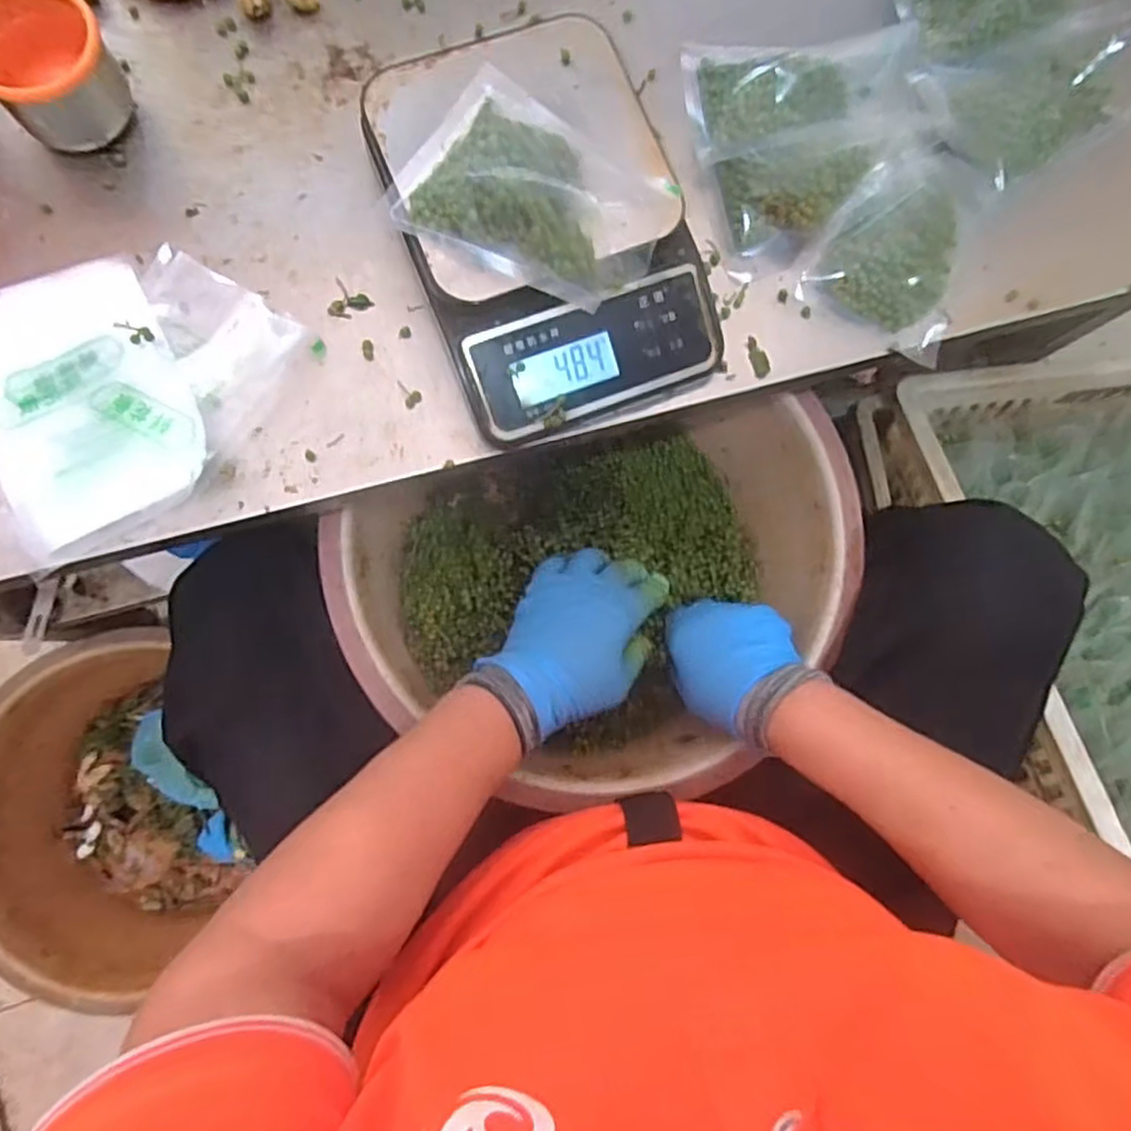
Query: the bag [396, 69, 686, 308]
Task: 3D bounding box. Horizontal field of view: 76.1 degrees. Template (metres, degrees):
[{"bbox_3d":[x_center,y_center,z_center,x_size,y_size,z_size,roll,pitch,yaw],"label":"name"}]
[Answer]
[{"bbox_3d":[-0.015,-0.195,0.373,0.133,0.034,0.095,32,81,0],"label":"bag"}]

